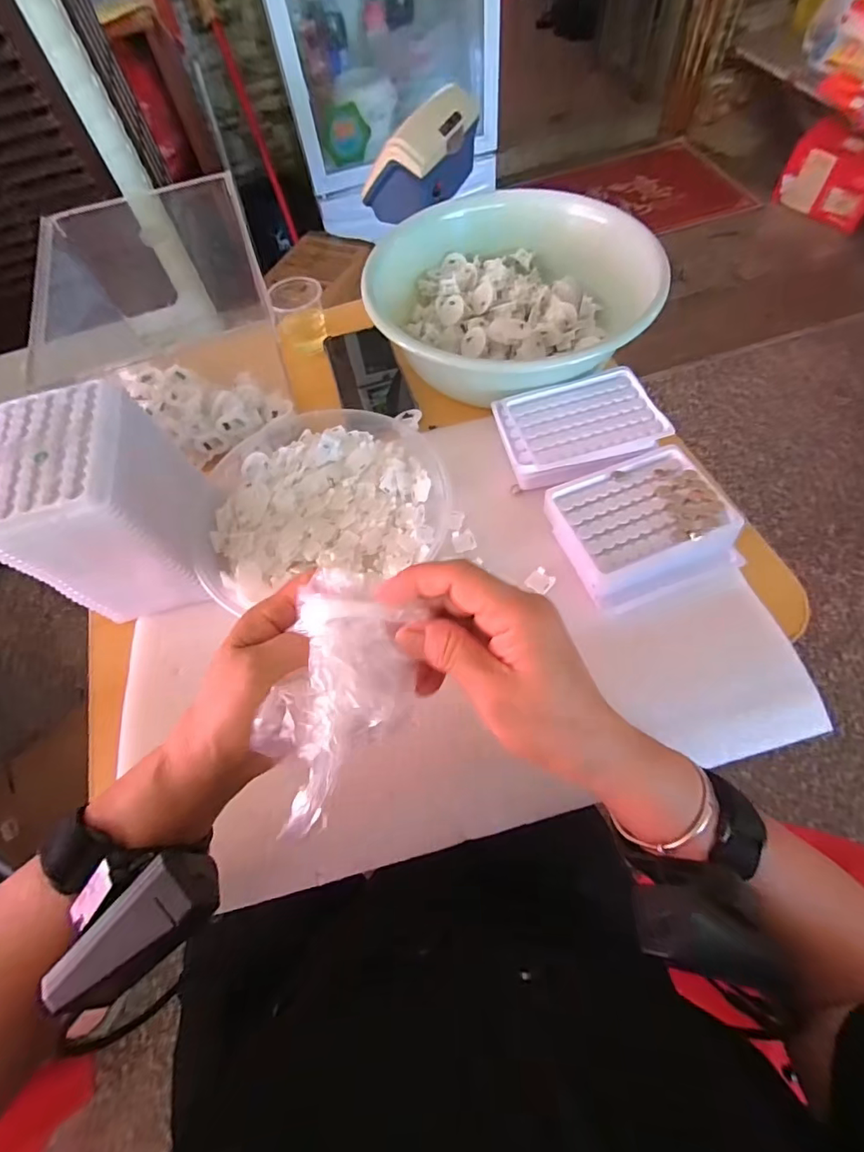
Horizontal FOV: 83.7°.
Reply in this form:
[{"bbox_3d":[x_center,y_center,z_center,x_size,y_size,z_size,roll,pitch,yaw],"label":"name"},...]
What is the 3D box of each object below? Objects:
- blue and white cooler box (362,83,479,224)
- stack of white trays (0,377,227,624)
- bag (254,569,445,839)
[{"bbox_3d":[-0.021,-0.786,0.895,0.130,0.119,0.237,20,66,15],"label":"blue and white cooler box"},{"bbox_3d":[-0.256,-0.058,0.397,0.110,0.140,0.124,-10,63,-2],"label":"stack of white trays"},{"bbox_3d":[-0.045,0.060,0.236,0.064,0.028,0.118,14,65,10],"label":"bag"}]

